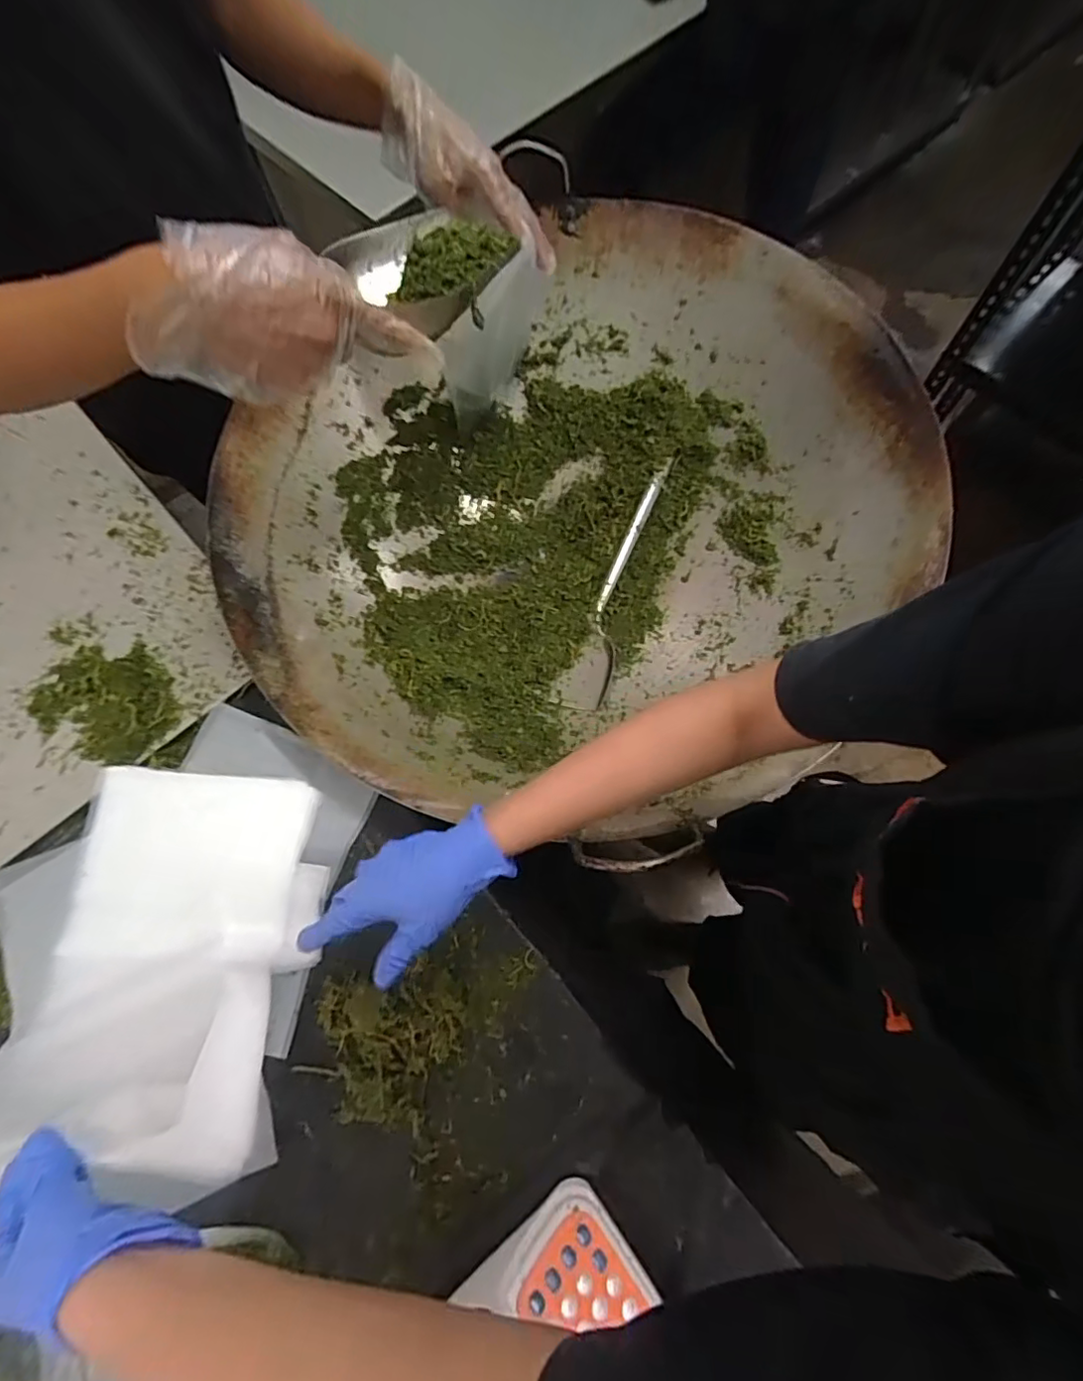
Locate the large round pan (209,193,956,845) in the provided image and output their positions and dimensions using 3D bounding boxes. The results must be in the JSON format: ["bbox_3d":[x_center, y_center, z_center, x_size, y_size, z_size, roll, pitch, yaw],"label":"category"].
[{"bbox_3d":[0.033,-0.210,0.738,0.727,0.226,0.776,42,78,13],"label":"large round pan"}]

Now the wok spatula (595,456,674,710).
[{"bbox_3d":[0.117,-0.171,0.801,0.054,0.044,0.361,16,73,6],"label":"wok spatula"}]

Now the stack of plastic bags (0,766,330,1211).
[{"bbox_3d":[-0.342,0.231,0.474,0.230,0.167,0.344,3,72,2],"label":"stack of plastic bags"}]

